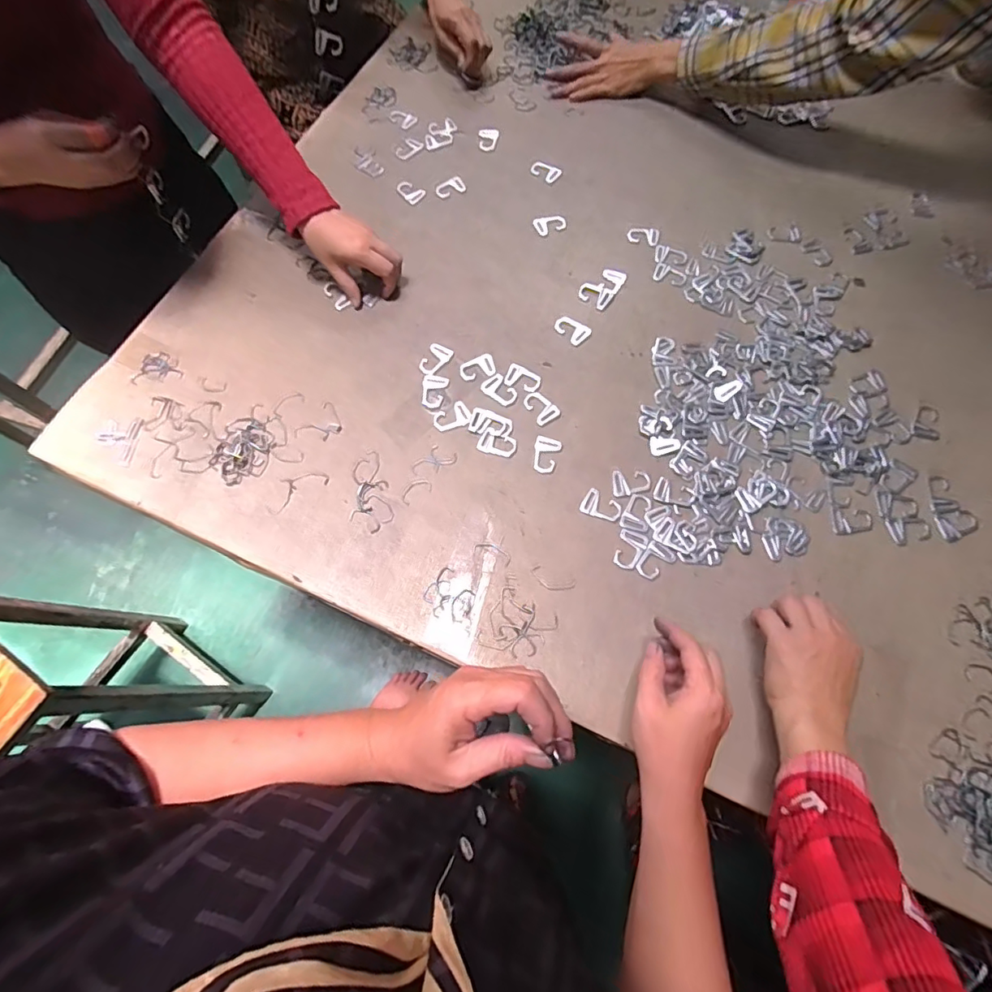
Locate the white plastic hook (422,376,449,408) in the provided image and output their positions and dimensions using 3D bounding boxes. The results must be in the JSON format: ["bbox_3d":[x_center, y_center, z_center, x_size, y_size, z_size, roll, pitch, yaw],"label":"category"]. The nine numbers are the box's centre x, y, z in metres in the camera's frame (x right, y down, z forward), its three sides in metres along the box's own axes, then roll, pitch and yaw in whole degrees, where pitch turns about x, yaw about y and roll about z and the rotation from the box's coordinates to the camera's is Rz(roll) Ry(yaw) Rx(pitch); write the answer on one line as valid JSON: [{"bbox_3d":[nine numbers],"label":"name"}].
[{"bbox_3d":[-0.074,-0.123,0.610,0.028,0.004,0.042,12,68,6],"label":"white plastic hook"}]

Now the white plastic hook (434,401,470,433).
[{"bbox_3d":[-0.052,-0.093,0.598,0.041,0.004,0.032,-18,68,-7],"label":"white plastic hook"}]

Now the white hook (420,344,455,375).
[{"bbox_3d":[-0.073,-0.165,0.626,0.029,0.004,0.044,27,70,11],"label":"white hook"}]

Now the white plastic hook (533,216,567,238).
[{"bbox_3d":[0.074,-0.369,0.707,0.043,0.004,0.030,-21,76,-7],"label":"white plastic hook"}]

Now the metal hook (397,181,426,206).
[{"bbox_3d":[-0.124,-0.435,0.742,0.043,0.004,0.032,37,72,14],"label":"metal hook"}]

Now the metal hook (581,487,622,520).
[{"bbox_3d":[0.114,0.010,0.555,0.041,0.004,0.030,21,69,9],"label":"metal hook"}]

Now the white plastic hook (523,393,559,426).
[{"bbox_3d":[0.052,-0.103,0.602,0.031,0.004,0.042,-30,70,-11],"label":"white plastic hook"}]

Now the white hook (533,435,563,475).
[{"bbox_3d":[0.055,-0.046,0.578,0.028,0.004,0.042,20,69,8],"label":"white hook"}]

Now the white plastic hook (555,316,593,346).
[{"bbox_3d":[0.094,-0.208,0.643,0.032,0.004,0.044,-40,73,-15],"label":"white plastic hook"}]

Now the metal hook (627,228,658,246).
[{"bbox_3d":[0.199,-0.352,0.702,0.040,0.004,0.029,13,68,6],"label":"metal hook"}]

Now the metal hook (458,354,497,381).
[{"bbox_3d":[-0.023,-0.155,0.623,0.043,0.004,0.029,-18,68,-7],"label":"metal hook"}]

